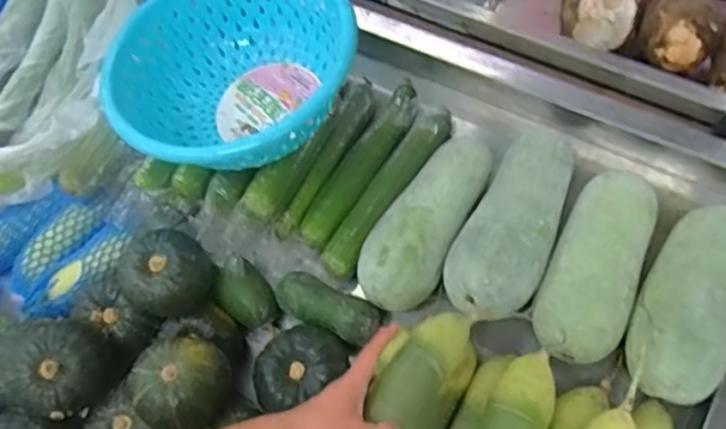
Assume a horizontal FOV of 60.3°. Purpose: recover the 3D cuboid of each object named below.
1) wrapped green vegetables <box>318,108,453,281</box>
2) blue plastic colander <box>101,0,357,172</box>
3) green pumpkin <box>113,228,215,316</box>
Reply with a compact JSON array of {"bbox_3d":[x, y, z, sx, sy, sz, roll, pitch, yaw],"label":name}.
[{"bbox_3d":[0.038,-0.039,0.844,0.052,0.042,0.282,31,66,18],"label":"wrapped green vegetables"},{"bbox_3d":[-0.158,-0.188,0.808,0.310,0.146,0.279,31,66,18],"label":"blue plastic colander"},{"bbox_3d":[-0.232,0.072,0.745,0.095,0.062,0.099,39,68,22],"label":"green pumpkin"}]

